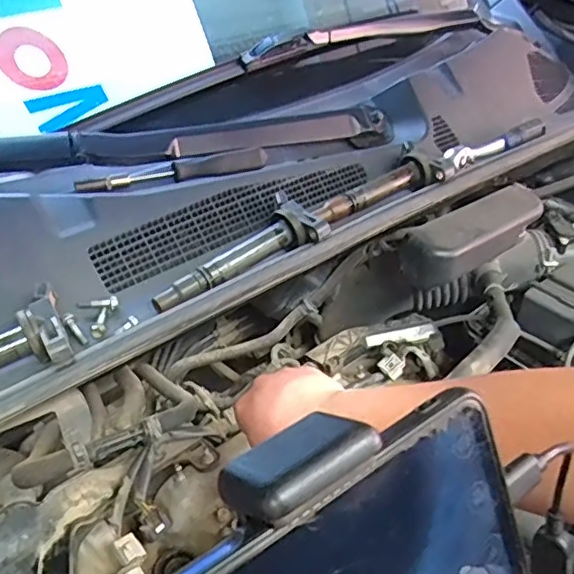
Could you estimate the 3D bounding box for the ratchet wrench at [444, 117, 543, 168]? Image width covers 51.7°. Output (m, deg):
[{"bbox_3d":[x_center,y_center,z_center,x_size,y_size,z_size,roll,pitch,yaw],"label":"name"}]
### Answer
[{"bbox_3d":[0.248,-0.173,0.710,0.187,0.022,0.030,-28,48,-31],"label":"ratchet wrench"}]

